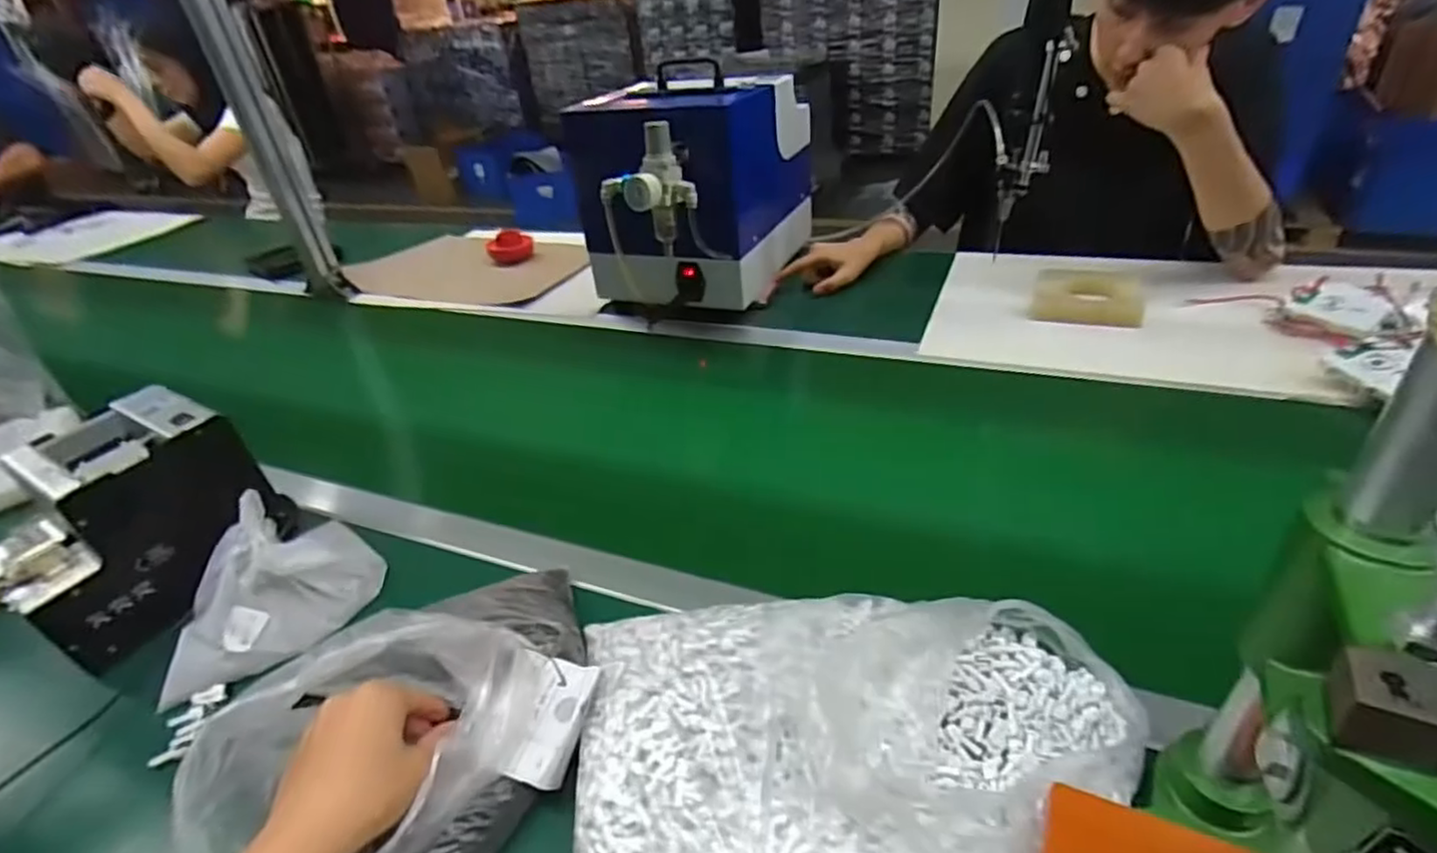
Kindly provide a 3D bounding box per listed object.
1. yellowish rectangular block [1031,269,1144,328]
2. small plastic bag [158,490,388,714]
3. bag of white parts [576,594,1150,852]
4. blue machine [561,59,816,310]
[{"bbox_3d":[0.506,-0.179,0.922,0.130,0.024,0.150,10,38,23],"label":"yellowish rectangular block"},{"bbox_3d":[-0.386,0.129,0.557,0.104,0.093,0.173,25,45,38],"label":"small plastic bag"},{"bbox_3d":[0.088,0.199,0.395,0.344,0.059,0.248,-9,34,-3],"label":"bag of white parts"},{"bbox_3d":[-0.041,-0.344,1.011,0.251,0.281,0.380,10,38,23],"label":"blue machine"}]

